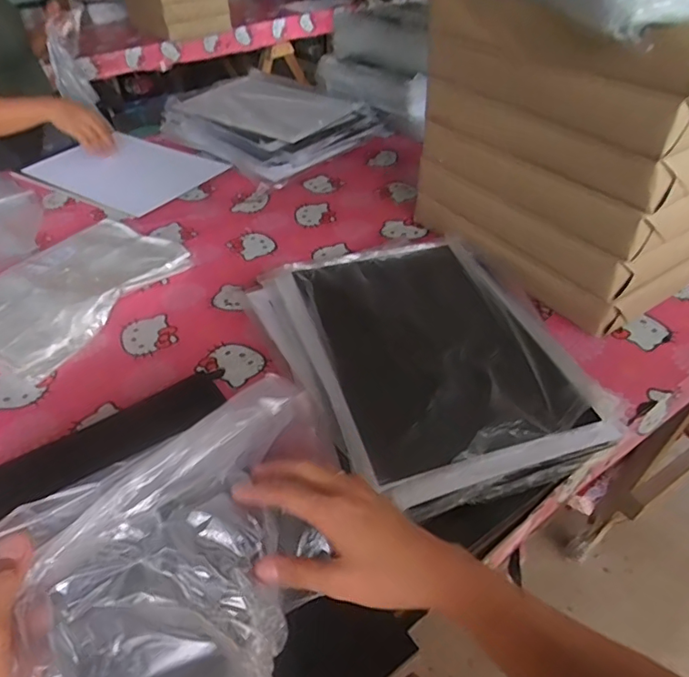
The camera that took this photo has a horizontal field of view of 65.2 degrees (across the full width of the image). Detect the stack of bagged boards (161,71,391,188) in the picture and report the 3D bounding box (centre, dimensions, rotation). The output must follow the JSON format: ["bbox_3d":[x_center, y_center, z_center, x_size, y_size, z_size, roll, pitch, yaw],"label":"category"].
[{"bbox_3d":[-0.179,-0.499,1.236,0.453,0.080,0.365,31,53,33],"label":"stack of bagged boards"}]

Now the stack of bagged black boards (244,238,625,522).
[{"bbox_3d":[0.087,0.011,0.677,0.310,0.053,0.414,-18,43,-13],"label":"stack of bagged black boards"}]

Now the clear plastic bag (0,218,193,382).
[{"bbox_3d":[-0.417,-0.082,0.813,0.231,0.028,0.316,18,47,24],"label":"clear plastic bag"}]

